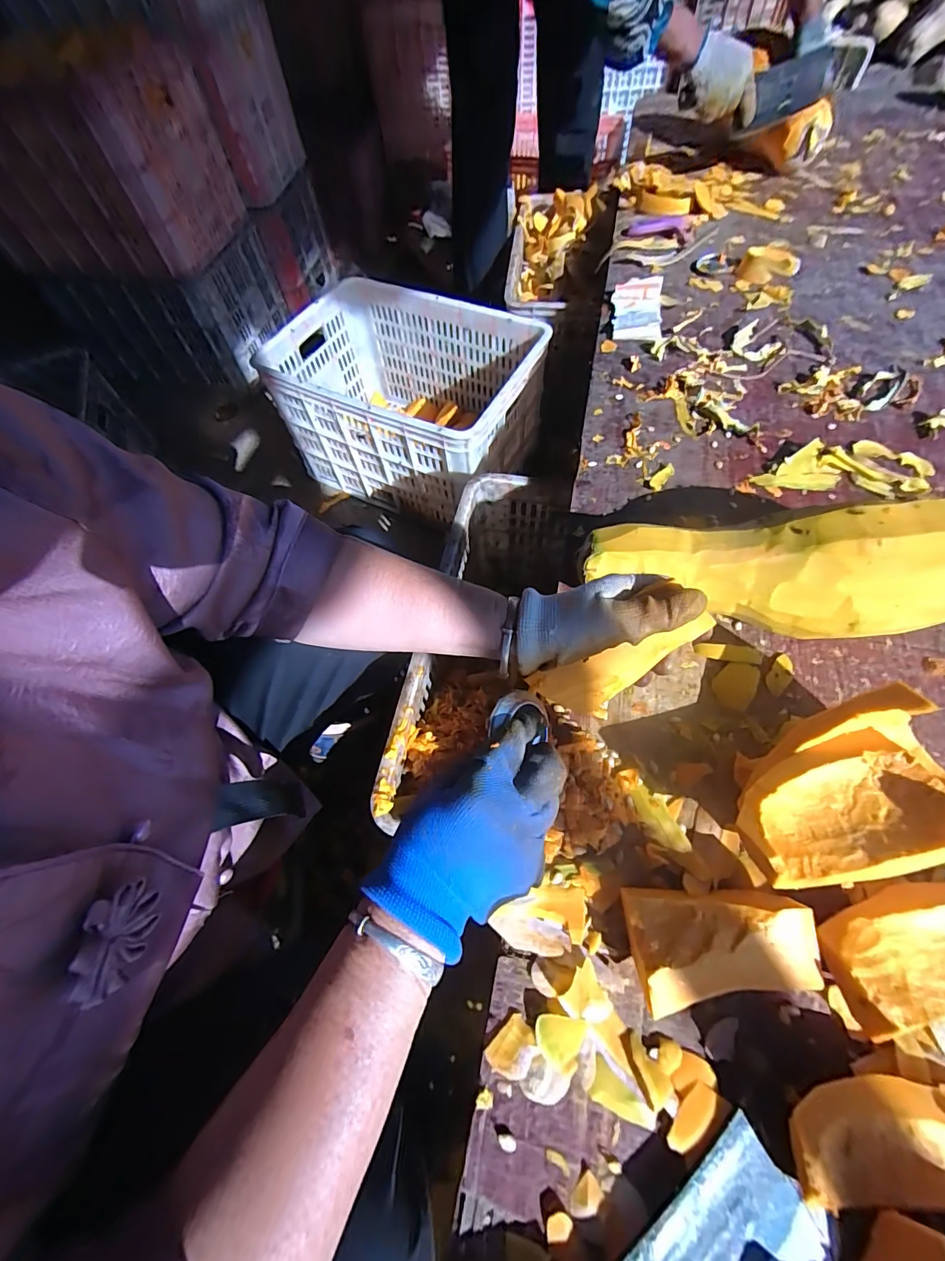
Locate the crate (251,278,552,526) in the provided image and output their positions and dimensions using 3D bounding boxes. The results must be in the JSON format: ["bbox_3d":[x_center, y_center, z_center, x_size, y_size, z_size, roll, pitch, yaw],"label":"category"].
[{"bbox_3d":[-0.151,-0.502,0.956,0.545,0.247,0.387,22,66,15],"label":"crate"}]

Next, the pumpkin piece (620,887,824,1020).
[{"bbox_3d":[0.178,0.226,0.316,0.120,0.041,0.068,-4,61,0],"label":"pumpkin piece"}]

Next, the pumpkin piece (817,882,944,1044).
[{"bbox_3d":[0.322,0.221,0.303,0.154,0.051,0.073,-11,61,-4],"label":"pumpkin piece"}]

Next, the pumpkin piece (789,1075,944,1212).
[{"bbox_3d":[0.265,0.313,0.267,0.147,0.036,0.056,-1,61,2],"label":"pumpkin piece"}]

